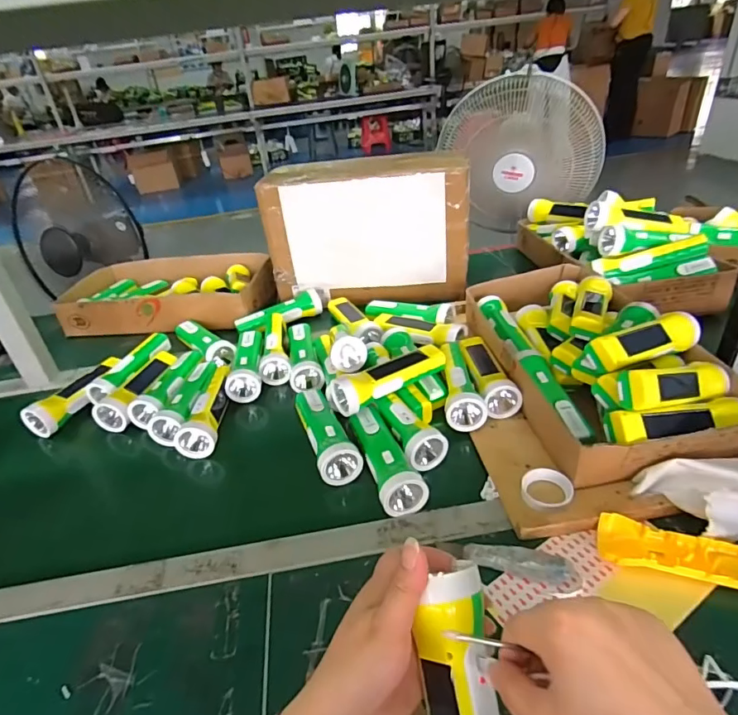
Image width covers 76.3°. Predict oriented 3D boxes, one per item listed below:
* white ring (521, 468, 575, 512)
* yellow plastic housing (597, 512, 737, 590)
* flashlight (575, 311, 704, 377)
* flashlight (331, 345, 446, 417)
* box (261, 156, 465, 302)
[{"bbox_3d":[0.200,0.149,0.524,0.054,0.013,0.055,-5,34,3],"label":"white ring"},{"bbox_3d":[0.309,0.189,0.444,0.162,0.024,0.050,4,36,16],"label":"yellow plastic housing"},{"bbox_3d":[0.340,-0.018,0.590,0.168,0.062,0.057,-21,37,-20],"label":"flashlight"},{"bbox_3d":[0.026,0.022,0.662,0.172,0.054,0.064,-25,38,-24],"label":"flashlight"},{"bbox_3d":[0.004,-0.248,0.939,0.371,0.246,0.142,2,35,13],"label":"box"}]

